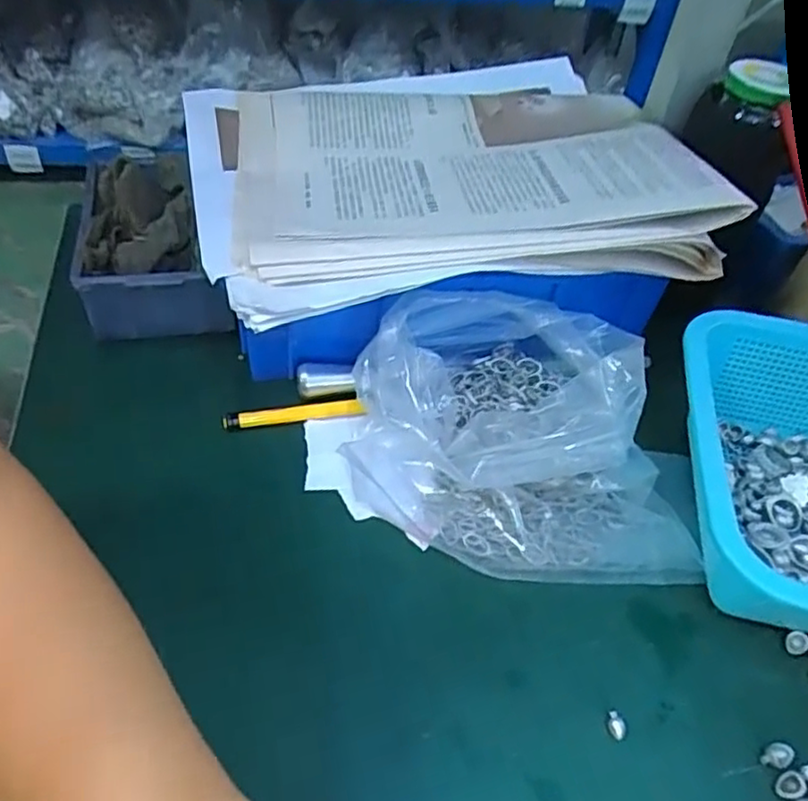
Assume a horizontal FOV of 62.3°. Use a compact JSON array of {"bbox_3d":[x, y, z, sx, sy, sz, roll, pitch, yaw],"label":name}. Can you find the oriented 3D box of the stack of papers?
[{"bbox_3d":[0.017,-0.149,0.411,0.285,0.041,0.231,-8,48,-12],"label":"stack of papers"}]

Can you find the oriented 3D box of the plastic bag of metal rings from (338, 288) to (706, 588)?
[{"bbox_3d":[0.069,0.013,0.368,0.190,0.085,0.141,8,46,1],"label":"plastic bag of metal rings"}]

